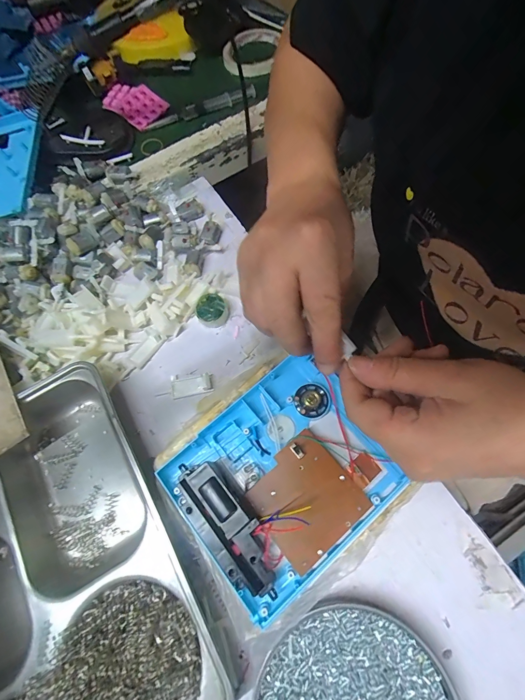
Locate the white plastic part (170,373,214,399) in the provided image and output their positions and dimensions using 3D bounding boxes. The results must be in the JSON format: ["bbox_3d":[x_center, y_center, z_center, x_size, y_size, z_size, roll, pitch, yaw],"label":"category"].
[{"bbox_3d":[-0.069,0.033,0.323,0.041,0.012,0.023,-7,69,-1],"label":"white plastic part"}]

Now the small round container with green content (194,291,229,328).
[{"bbox_3d":[-0.054,-0.043,0.346,0.033,0.016,0.034,-1,69,2],"label":"small round container with green content"}]

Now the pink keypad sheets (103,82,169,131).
[{"bbox_3d":[-0.186,-0.356,0.467,0.094,0.008,0.058,38,75,15],"label":"pink keypad sheets"}]

